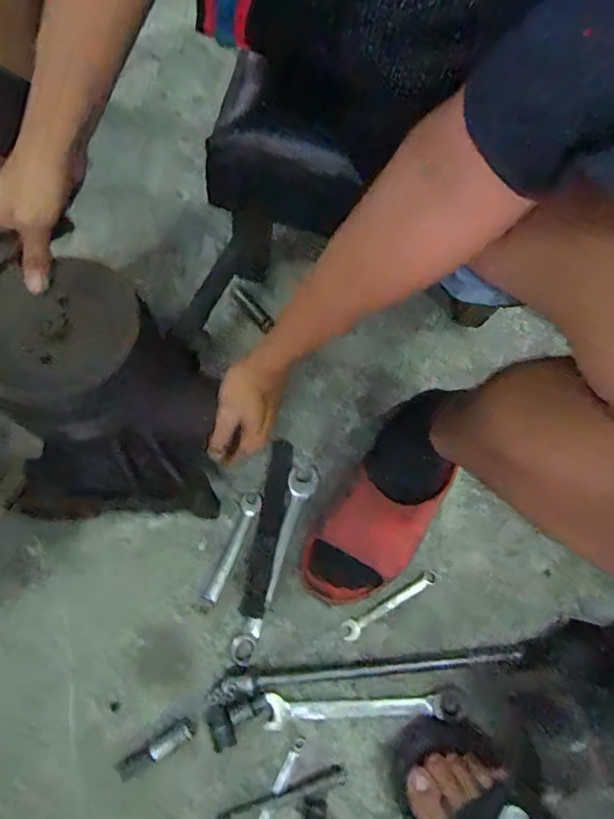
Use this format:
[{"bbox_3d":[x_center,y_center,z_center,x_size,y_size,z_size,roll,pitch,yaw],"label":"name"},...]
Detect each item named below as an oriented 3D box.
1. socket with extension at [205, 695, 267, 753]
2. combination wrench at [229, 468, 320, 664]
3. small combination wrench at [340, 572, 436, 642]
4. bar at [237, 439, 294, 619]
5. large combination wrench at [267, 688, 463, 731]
[{"bbox_3d":[-0.074,0.322,0.501,0.064,0.017,0.038,-26,74,-11],"label":"socket with extension"},{"bbox_3d":[-0.038,0.173,0.558,0.034,0.006,0.226,20,72,5],"label":"combination wrench"},{"bbox_3d":[0.096,0.225,0.552,0.123,0.005,0.021,-28,74,-11],"label":"small combination wrench"},{"bbox_3d":[-0.046,0.137,0.572,0.032,0.004,0.204,11,71,1],"label":"bar"},{"bbox_3d":[0.060,0.322,0.512,0.205,0.012,0.035,1,71,-2],"label":"large combination wrench"}]

